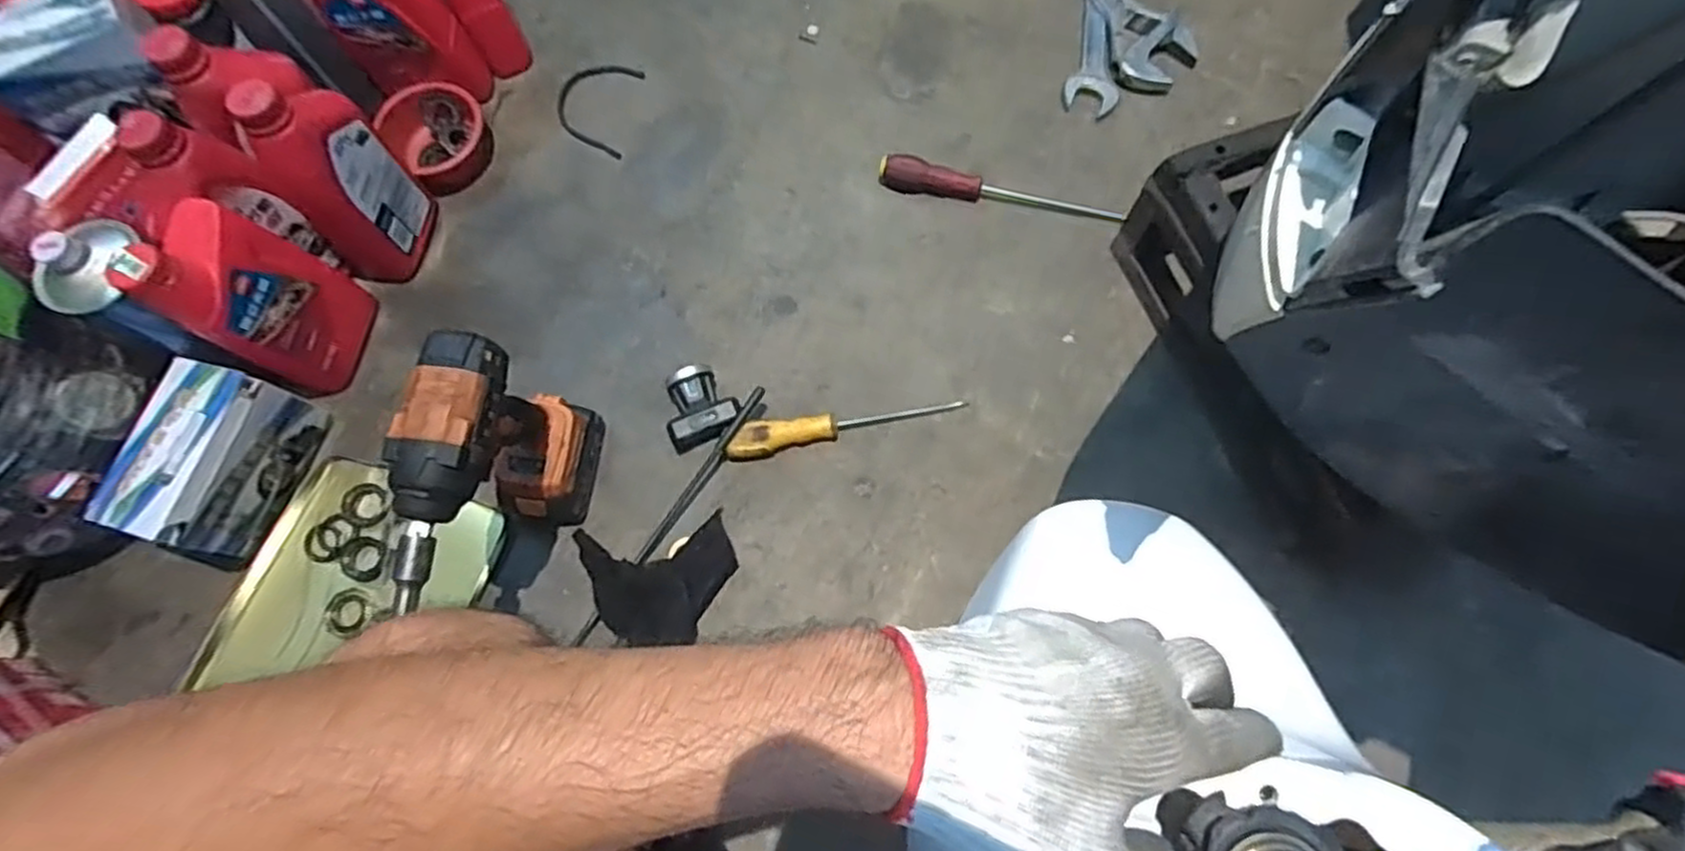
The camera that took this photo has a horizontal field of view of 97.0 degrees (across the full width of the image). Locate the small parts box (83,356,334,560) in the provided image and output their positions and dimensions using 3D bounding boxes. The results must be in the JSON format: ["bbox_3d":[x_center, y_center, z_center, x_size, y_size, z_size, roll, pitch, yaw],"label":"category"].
[{"bbox_3d":[-0.591,0.035,0.698,0.095,0.106,0.163,15,73,6],"label":"small parts box"}]

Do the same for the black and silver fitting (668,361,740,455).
[{"bbox_3d":[-0.143,-0.018,0.737,0.074,0.041,0.072,-23,73,-6],"label":"black and silver fitting"}]

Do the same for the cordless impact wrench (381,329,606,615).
[{"bbox_3d":[-0.279,0.047,0.614,0.073,0.231,0.176,2,73,3],"label":"cordless impact wrench"}]

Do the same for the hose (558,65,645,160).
[{"bbox_3d":[-0.292,-0.377,0.885,0.091,0.011,0.132,8,73,4],"label":"hose"}]

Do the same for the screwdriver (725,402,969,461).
[{"bbox_3d":[0.005,0.002,0.741,0.238,0.026,0.032,-9,73,-1],"label":"screwdriver"}]

